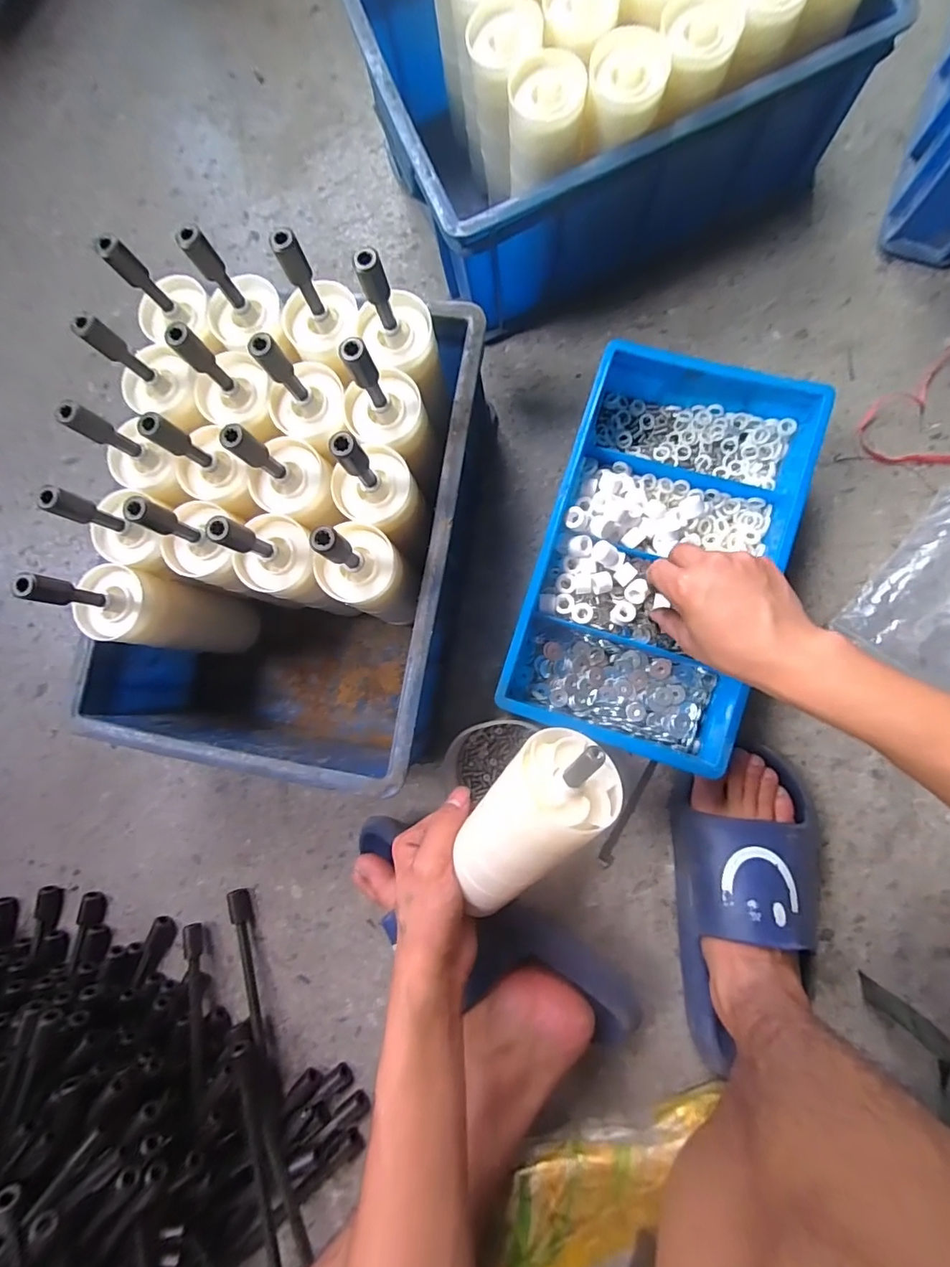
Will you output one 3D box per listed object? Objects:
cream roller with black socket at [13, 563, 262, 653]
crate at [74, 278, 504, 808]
[{"bbox_3d":[-0.276,-0.016,0.452,0.056,0.243,0.063,6,85,8],"label":"cream roller with black socket"},{"bbox_3d":[-0.159,-0.081,0.443,0.284,0.241,0.379,10,86,8],"label":"crate"}]

